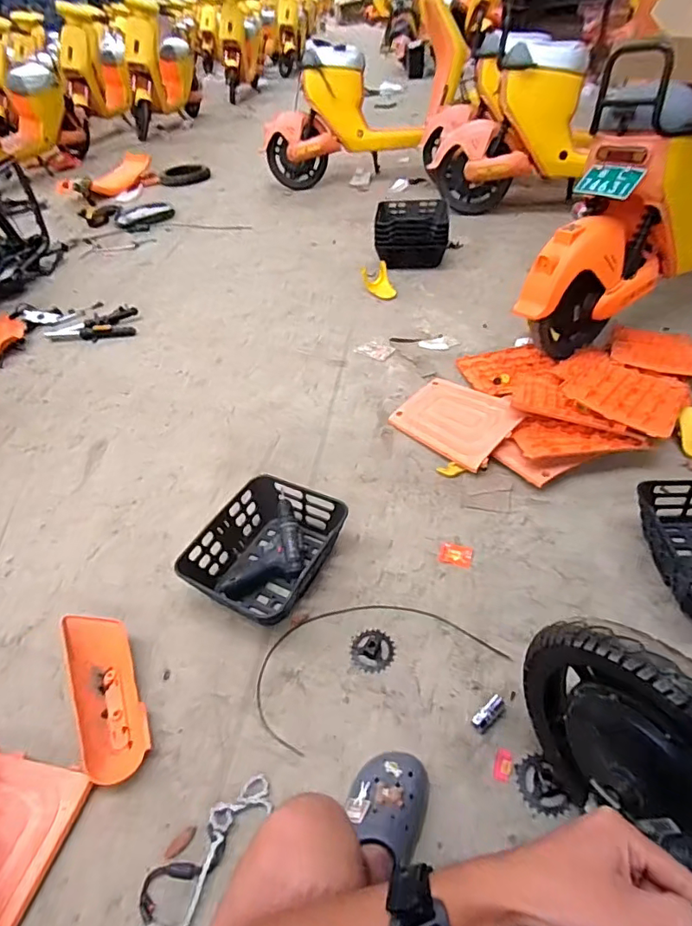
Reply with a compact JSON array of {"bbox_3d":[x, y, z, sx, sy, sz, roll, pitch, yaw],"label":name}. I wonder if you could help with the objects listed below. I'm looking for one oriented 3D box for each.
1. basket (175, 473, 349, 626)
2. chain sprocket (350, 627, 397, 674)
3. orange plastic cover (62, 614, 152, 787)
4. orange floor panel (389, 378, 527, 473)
[{"bbox_3d":[-0.170,0.190,1.116,0.264,0.115,0.311,18,49,22],"label":"basket"},{"bbox_3d":[0.052,0.365,0.978,0.086,0.008,0.083,-3,44,3],"label":"chain sprocket"},{"bbox_3d":[-0.450,0.424,0.939,0.113,0.057,0.325,-22,47,-17],"label":"orange plastic cover"},{"bbox_3d":[0.305,-0.127,1.406,0.248,0.019,0.317,-39,49,-21],"label":"orange floor panel"}]

